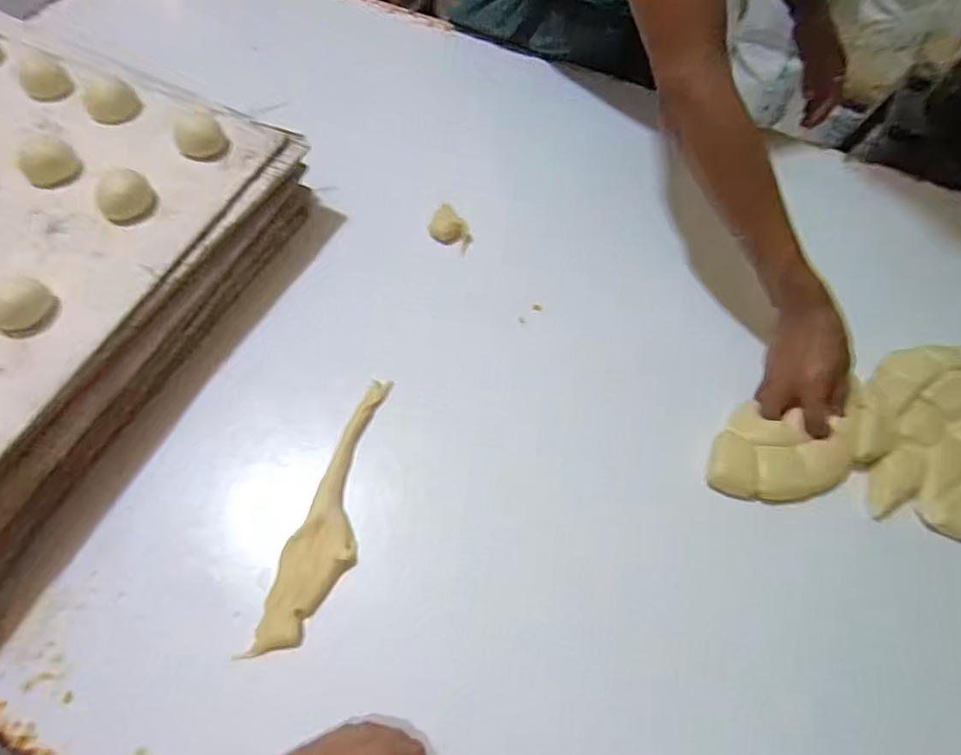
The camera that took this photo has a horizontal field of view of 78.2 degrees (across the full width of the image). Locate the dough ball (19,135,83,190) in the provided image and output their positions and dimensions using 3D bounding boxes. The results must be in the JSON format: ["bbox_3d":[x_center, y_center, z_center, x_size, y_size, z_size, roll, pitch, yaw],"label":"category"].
[{"bbox_3d":[-0.418,-0.209,0.571,0.049,0.025,0.042,-41,69,-20],"label":"dough ball"}]

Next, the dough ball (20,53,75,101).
[{"bbox_3d":[-0.470,-0.324,0.636,0.044,0.028,0.041,0,61,-1],"label":"dough ball"}]

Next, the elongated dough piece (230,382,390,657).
[{"bbox_3d":[-0.127,0.118,0.542,0.054,0.026,0.267,16,62,8],"label":"elongated dough piece"}]

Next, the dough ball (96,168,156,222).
[{"bbox_3d":[-0.333,-0.171,0.554,0.046,0.027,0.040,-31,66,-16],"label":"dough ball"}]

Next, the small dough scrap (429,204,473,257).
[{"bbox_3d":[-0.034,-0.173,0.696,0.045,0.031,0.037,24,64,12],"label":"small dough scrap"}]

